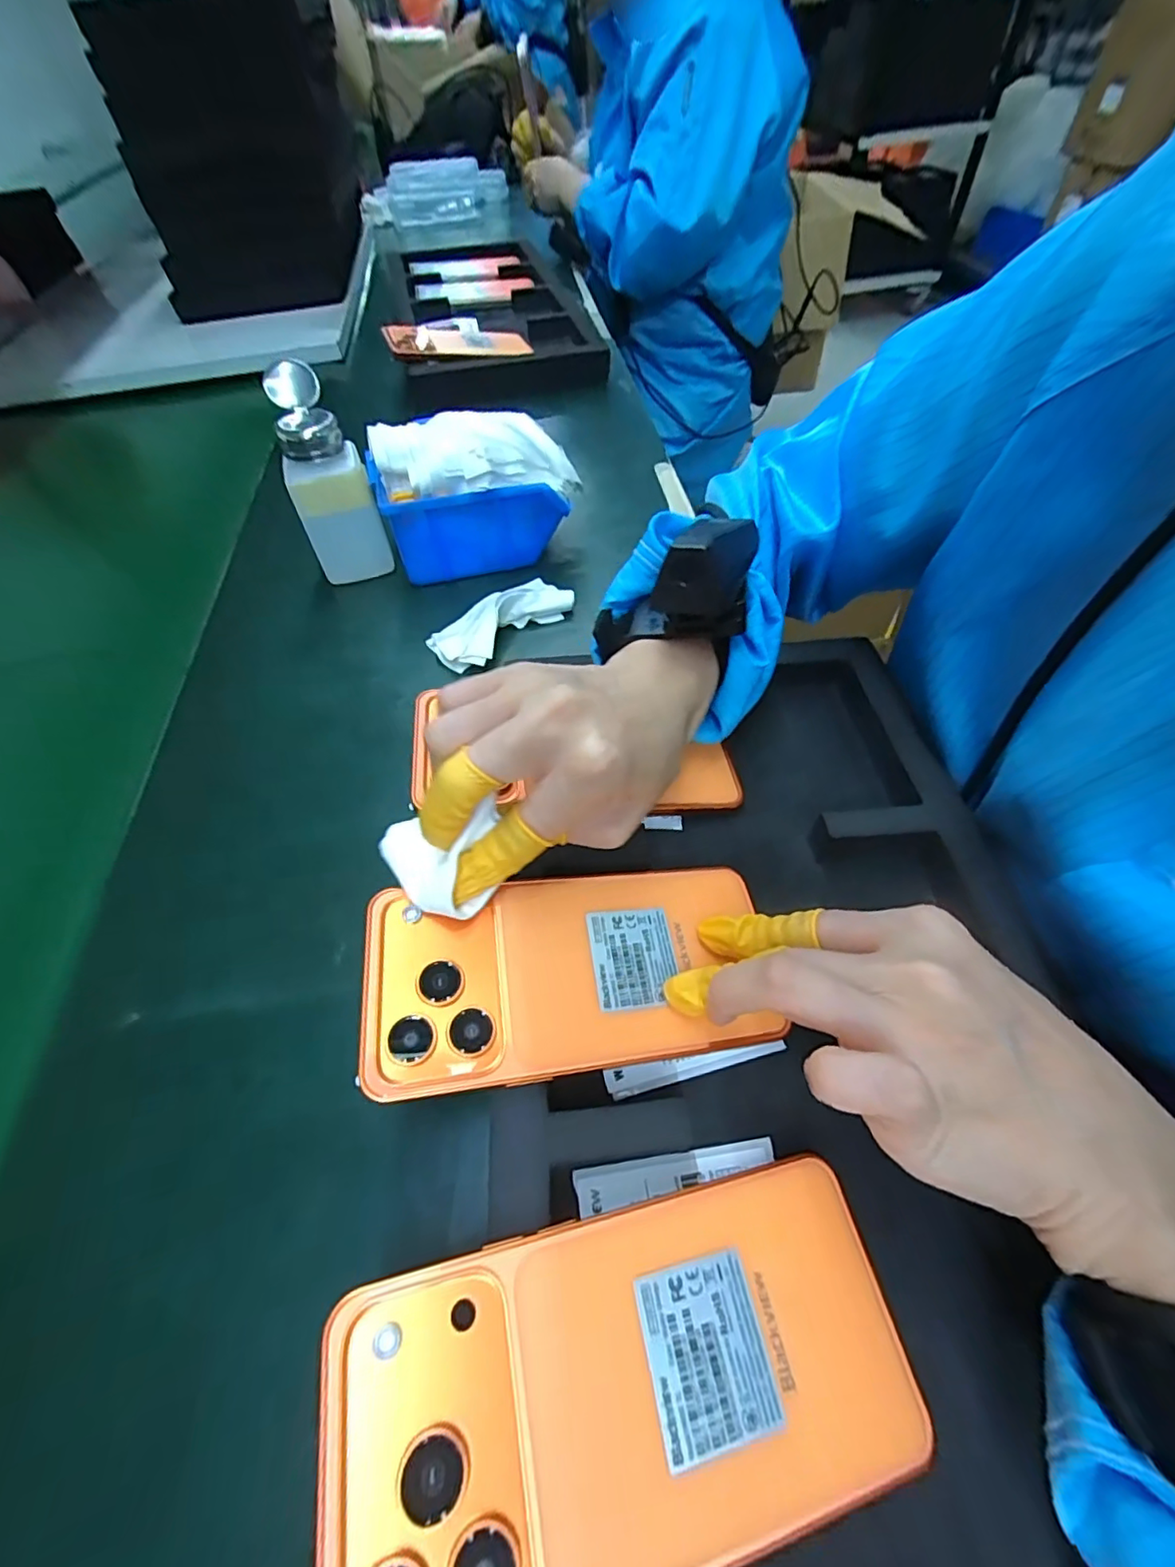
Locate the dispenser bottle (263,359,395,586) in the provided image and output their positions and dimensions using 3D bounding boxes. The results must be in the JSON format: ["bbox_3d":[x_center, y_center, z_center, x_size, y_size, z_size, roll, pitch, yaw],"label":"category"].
[{"bbox_3d":[-0.181,-0.210,0.401,0.053,0.131,0.062,-16,55,-8],"label":"dispenser bottle"}]

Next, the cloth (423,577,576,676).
[{"bbox_3d":[-0.061,-0.116,0.395,0.049,0.018,0.102,36,64,26],"label":"cloth"}]

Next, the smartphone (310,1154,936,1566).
[{"bbox_3d":[0.014,0.167,0.158,0.161,0.008,0.075,-4,53,-16],"label":"smartphone"}]

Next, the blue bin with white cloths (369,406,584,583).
[{"bbox_3d":[-0.086,-0.227,0.430,0.147,0.098,0.122,-25,56,-14],"label":"blue bin with white cloths"}]

